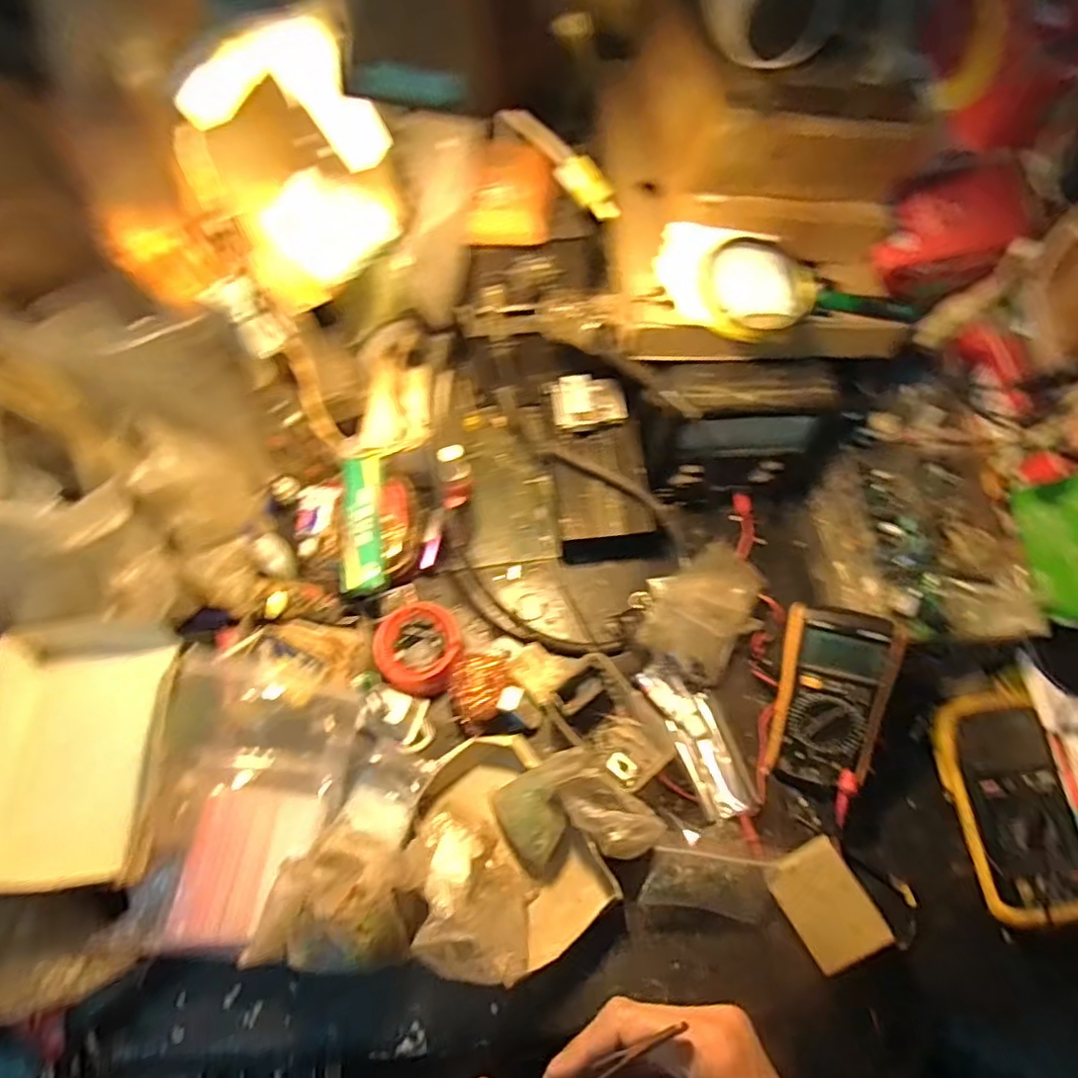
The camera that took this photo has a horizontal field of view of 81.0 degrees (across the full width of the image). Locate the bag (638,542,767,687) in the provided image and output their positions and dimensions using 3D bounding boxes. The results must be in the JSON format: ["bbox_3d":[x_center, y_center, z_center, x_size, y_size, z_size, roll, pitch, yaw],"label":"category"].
[{"bbox_3d":[0.166,0.073,0.636,0.107,0.057,0.134,40,73,15],"label":"bag"}]

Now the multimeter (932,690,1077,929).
[{"bbox_3d":[0.433,0.241,0.579,0.093,0.052,0.186,-6,67,-3],"label":"multimeter"}]

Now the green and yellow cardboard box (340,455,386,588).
[{"bbox_3d":[-0.176,-0.014,0.637,0.040,0.037,0.140,-5,67,-2],"label":"green and yellow cardboard box"}]

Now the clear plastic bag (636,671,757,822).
[{"bbox_3d":[0.157,0.190,0.611,0.059,0.022,0.147,-21,69,-9],"label":"clear plastic bag"}]

